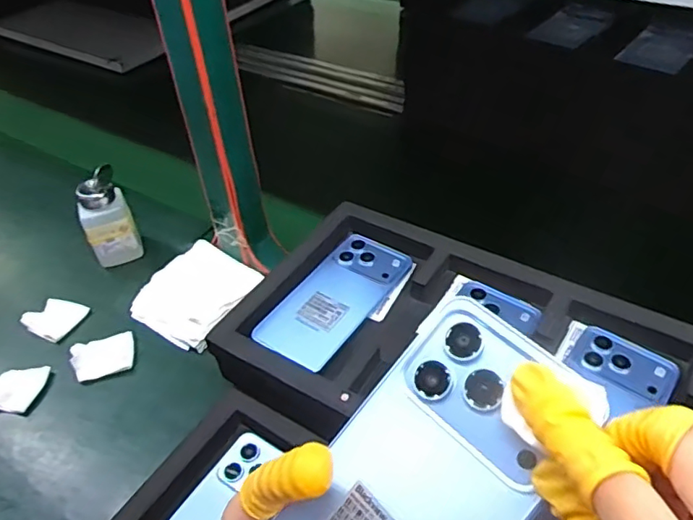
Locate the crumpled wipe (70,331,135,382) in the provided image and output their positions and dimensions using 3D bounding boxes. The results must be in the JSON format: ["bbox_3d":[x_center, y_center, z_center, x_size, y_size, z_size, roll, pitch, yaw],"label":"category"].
[{"bbox_3d":[-0.253,0.099,0.567,0.059,0.011,0.047,-16,44,-13],"label":"crumpled wipe"}]

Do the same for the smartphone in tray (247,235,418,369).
[{"bbox_3d":[-0.009,0.033,0.514,0.077,0.008,0.161,23,49,25],"label":"smartphone in tray"}]

